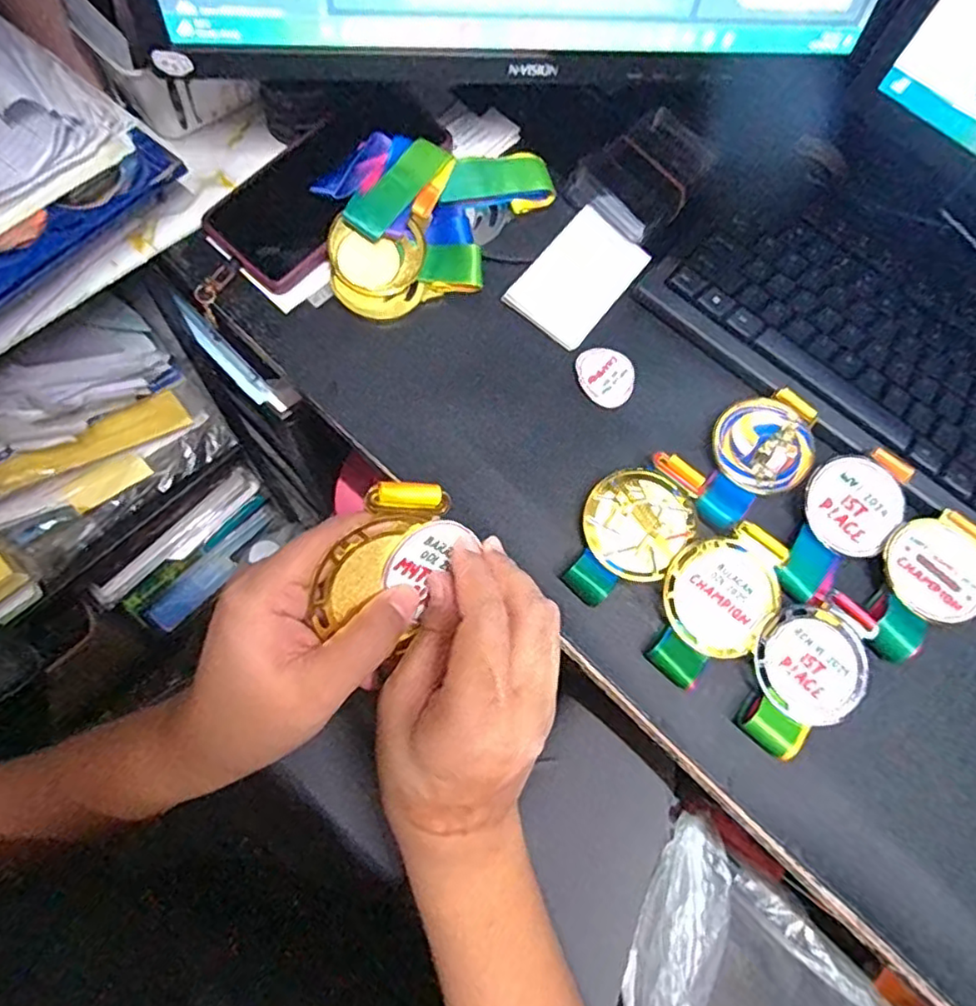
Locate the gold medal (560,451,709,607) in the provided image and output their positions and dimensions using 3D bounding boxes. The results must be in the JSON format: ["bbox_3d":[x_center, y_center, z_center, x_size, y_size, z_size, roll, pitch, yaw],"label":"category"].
[{"bbox_3d":[0.084,0.016,0.375,0.059,0.018,0.101,38,75,9],"label":"gold medal"}]

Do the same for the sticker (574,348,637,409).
[{"bbox_3d":[0.078,-0.085,0.419,0.042,0.004,0.040,1,73,-2],"label":"sticker"}]

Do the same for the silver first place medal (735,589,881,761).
[{"bbox_3d":[0.175,0.093,0.352,0.054,0.015,0.095,43,76,10],"label":"silver first place medal"}]

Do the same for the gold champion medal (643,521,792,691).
[{"bbox_3d":[0.129,0.057,0.363,0.059,0.016,0.099,42,76,10],"label":"gold champion medal"}]

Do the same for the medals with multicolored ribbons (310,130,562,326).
[{"bbox_3d":[-0.033,-0.198,0.429,0.160,0.030,0.108,-19,75,-8],"label":"medals with multicolored ribbons"}]

